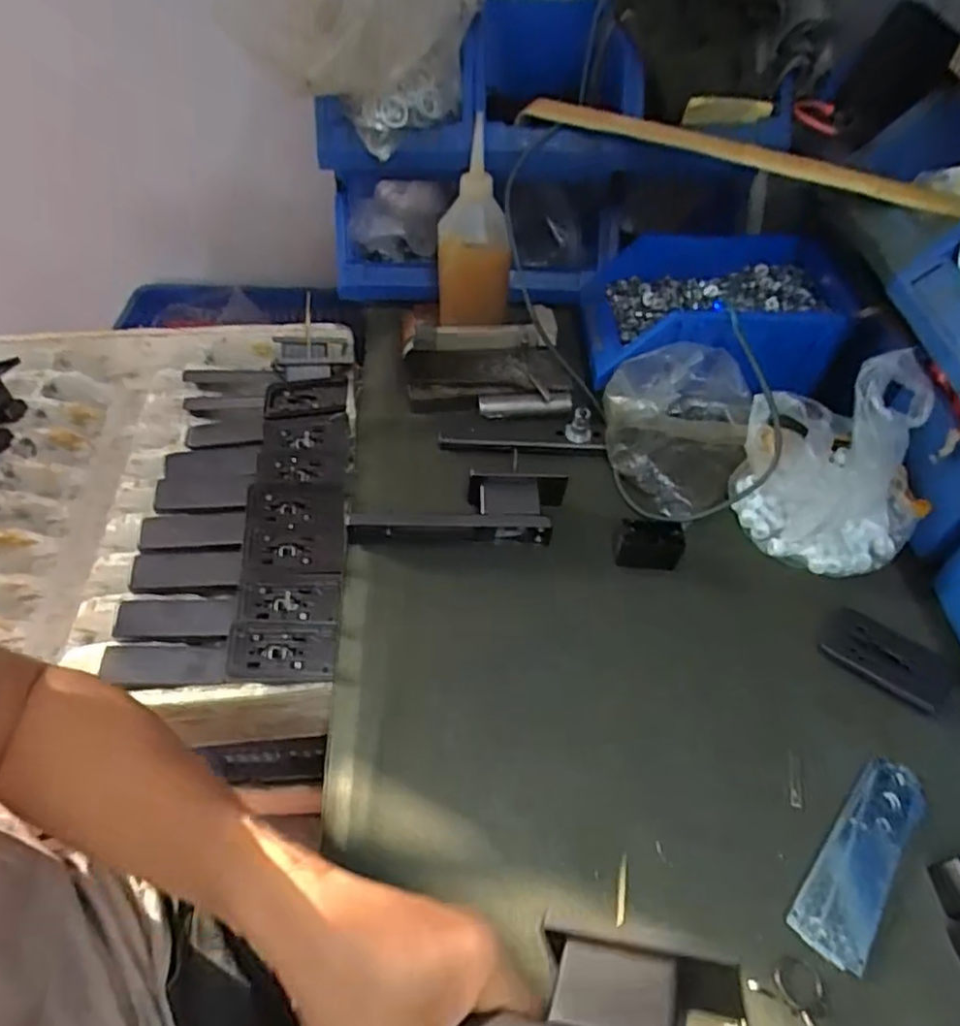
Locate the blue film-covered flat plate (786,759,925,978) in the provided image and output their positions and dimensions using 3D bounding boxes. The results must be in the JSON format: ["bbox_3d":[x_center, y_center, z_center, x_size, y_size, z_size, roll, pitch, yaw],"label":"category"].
[{"bbox_3d":[0.244,0.215,0.416,0.041,0.004,0.142,36,57,24],"label":"blue film-covered flat plate"}]

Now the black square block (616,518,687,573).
[{"bbox_3d":[0.143,0.025,0.546,0.052,0.024,0.035,6,50,2],"label":"black square block"}]

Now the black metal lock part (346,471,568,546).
[{"bbox_3d":[-0.017,-0.003,0.556,0.184,0.042,0.054,-1,50,-3],"label":"black metal lock part"}]

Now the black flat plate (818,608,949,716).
[{"bbox_3d":[0.311,0.110,0.501,0.087,0.007,0.052,31,55,21],"label":"black flat plate"}]

